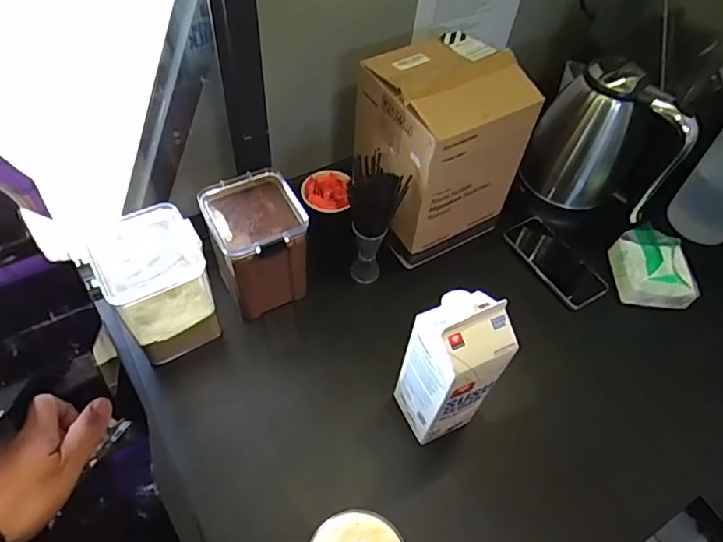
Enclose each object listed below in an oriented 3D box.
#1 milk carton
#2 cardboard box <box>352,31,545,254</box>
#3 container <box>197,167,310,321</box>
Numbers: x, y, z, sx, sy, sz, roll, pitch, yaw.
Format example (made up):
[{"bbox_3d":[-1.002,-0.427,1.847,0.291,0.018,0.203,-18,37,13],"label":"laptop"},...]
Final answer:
[{"bbox_3d":[0.093,0.106,0.552,0.070,0.206,0.073,-21,59,-19],"label":"milk carton"},{"bbox_3d":[0.104,-0.177,0.699,0.167,0.213,0.166,-23,60,-20],"label":"cardboard box"},{"bbox_3d":[-0.134,-0.029,0.678,0.106,0.161,0.114,-23,60,-20],"label":"container"}]

